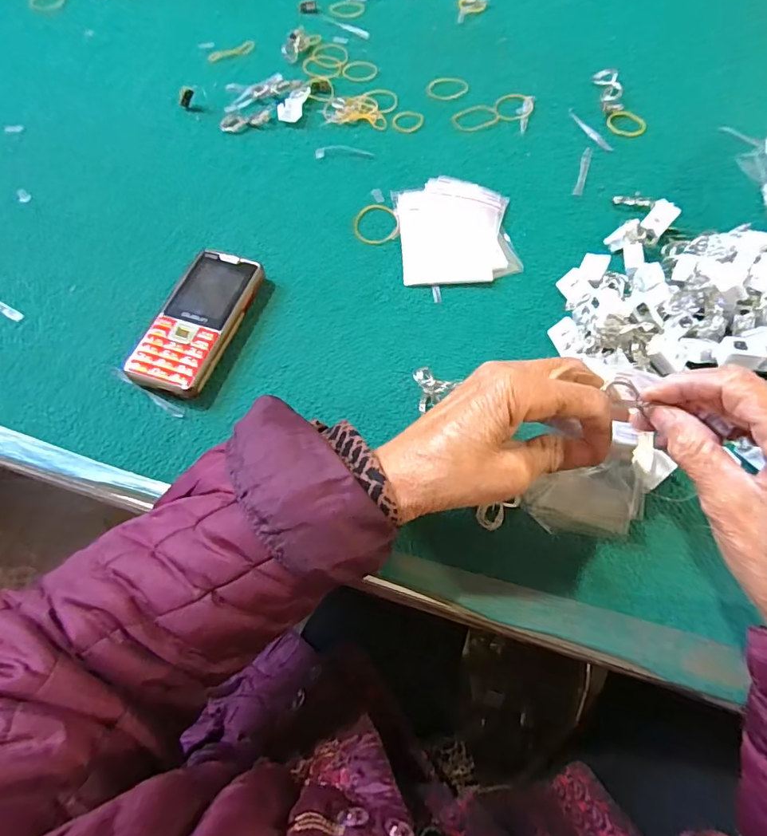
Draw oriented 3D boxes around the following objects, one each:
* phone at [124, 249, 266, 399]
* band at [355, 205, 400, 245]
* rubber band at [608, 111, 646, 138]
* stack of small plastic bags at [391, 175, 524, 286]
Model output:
[{"bbox_3d":[-0.142,-0.076,0.375,0.057,0.022,0.128,16,65,8],"label":"phone"},{"bbox_3d":[-0.006,-0.175,0.431,0.040,0.004,0.046,-3,64,-1],"label":"band"},{"bbox_3d":[0.249,-0.299,0.492,0.037,0.005,0.036,0,64,0],"label":"rubber band"},{"bbox_3d":[0.063,-0.166,0.423,0.098,0.010,0.114,-4,64,-2],"label":"stack of small plastic bags"}]

